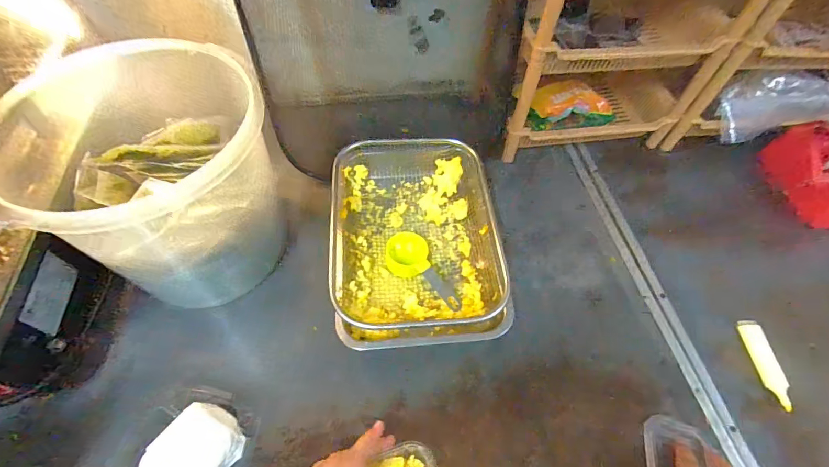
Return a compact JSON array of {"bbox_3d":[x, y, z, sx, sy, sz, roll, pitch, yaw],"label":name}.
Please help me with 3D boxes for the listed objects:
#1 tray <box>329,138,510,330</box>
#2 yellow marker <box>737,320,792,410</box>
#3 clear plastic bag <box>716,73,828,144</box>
[{"bbox_3d":[-0.002,-0.009,0.554,0.214,0.066,0.302,-4,54,-4],"label":"tray"},{"bbox_3d":[0.424,0.156,0.484,0.022,0.022,0.105,1,54,0],"label":"yellow marker"},{"bbox_3d":[0.593,-0.211,0.644,0.217,0.079,0.081,-3,55,-5],"label":"clear plastic bag"}]

